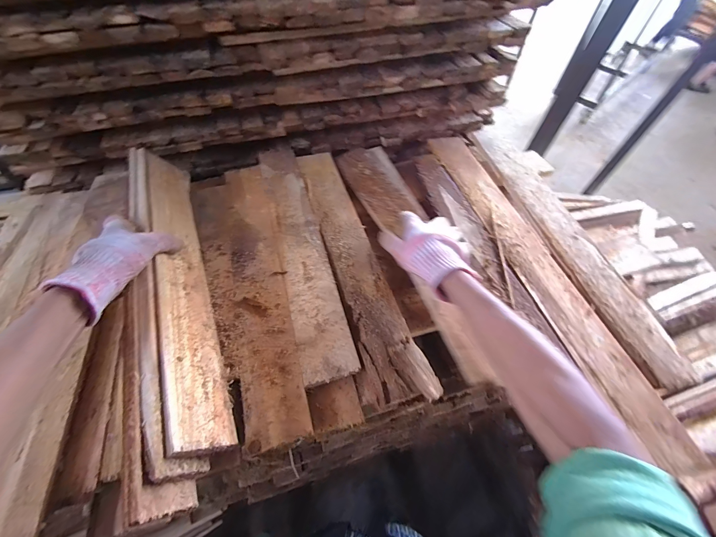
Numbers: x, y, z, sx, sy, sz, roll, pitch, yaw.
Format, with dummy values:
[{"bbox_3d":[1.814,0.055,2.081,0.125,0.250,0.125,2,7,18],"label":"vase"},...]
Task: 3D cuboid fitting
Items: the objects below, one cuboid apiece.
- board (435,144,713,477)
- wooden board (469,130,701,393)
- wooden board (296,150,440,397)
[{"bbox_3d":[0.267,-0.038,0.502,0.079,0.008,0.638,-11,54,-11],"label":"board"},{"bbox_3d":[0.347,-0.085,0.538,0.077,0.015,0.568,-7,53,-8],"label":"wooden board"},{"bbox_3d":[-0.013,-0.037,0.486,0.072,0.011,0.481,-14,55,-14],"label":"wooden board"}]

